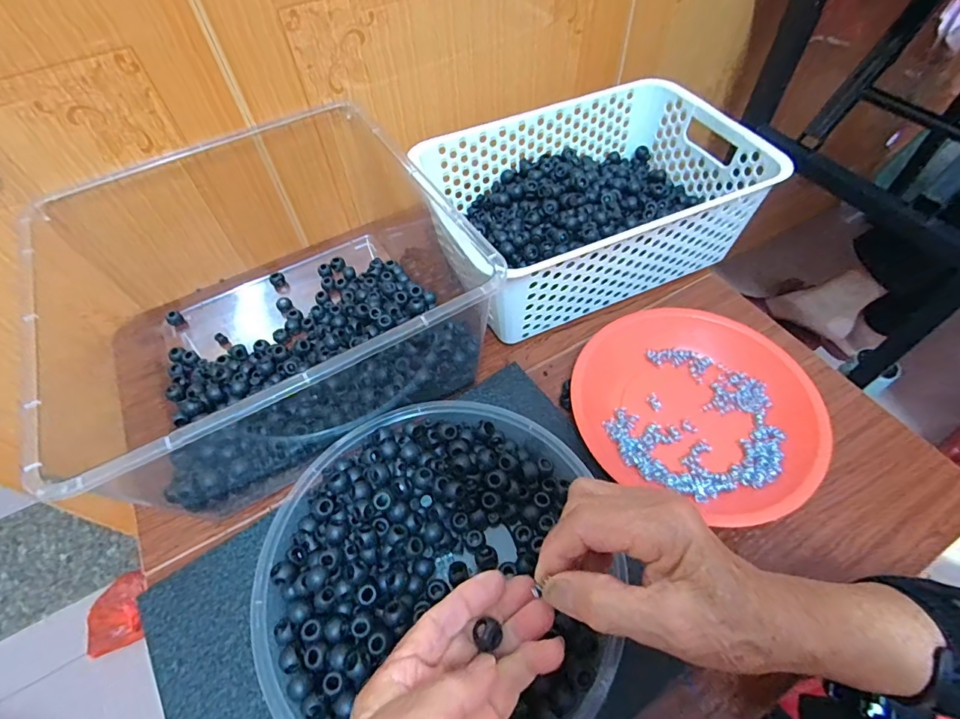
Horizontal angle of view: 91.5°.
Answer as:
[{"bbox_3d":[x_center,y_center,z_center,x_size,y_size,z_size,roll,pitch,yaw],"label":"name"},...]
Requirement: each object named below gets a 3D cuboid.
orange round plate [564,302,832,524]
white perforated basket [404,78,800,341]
[{"bbox_3d":[0.180,0.036,0.399,0.192,0.032,0.178,-1,56,2],"label":"orange round plate"},{"bbox_3d":[0.110,-0.160,0.477,0.289,0.097,0.201,-20,57,-11],"label":"white perforated basket"}]

